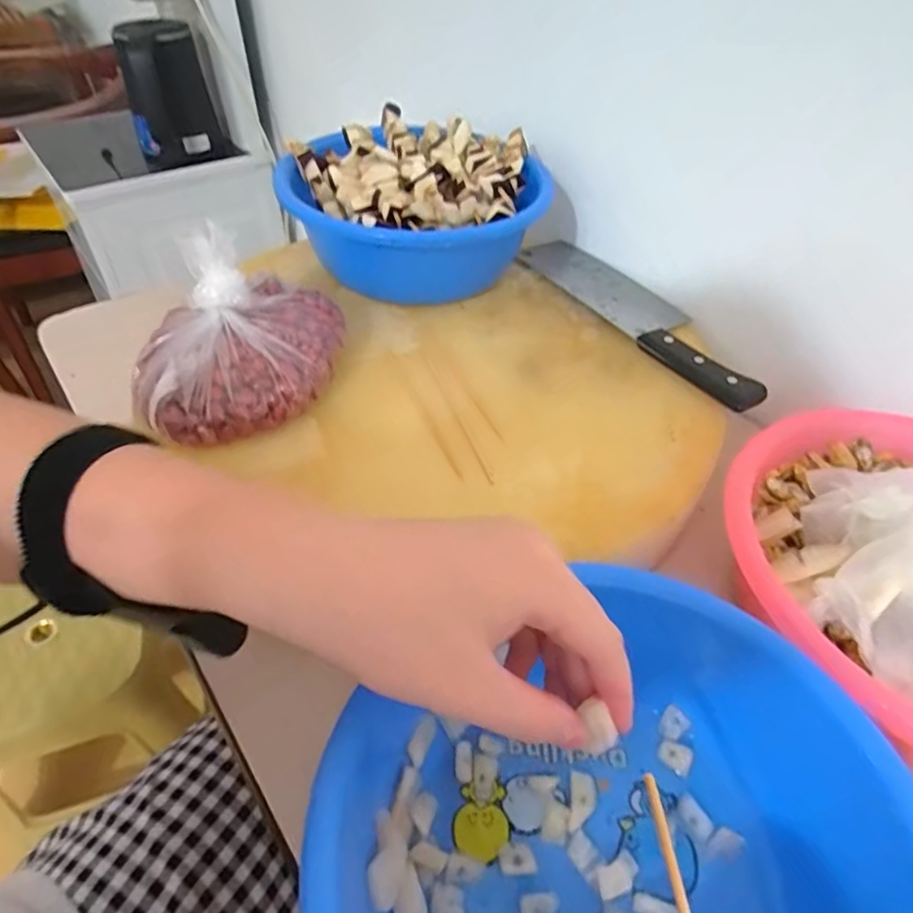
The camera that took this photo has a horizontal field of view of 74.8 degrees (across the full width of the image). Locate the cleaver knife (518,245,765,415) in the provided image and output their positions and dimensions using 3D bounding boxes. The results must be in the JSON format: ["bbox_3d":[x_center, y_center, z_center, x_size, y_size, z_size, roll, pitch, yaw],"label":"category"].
[{"bbox_3d":[0.148,-0.123,0.492,0.063,0.019,0.261,-23,51,-23],"label":"cleaver knife"}]

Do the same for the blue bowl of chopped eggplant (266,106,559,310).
[{"bbox_3d":[-0.037,-0.201,0.499,0.196,0.105,0.177,-14,48,-16],"label":"blue bowl of chopped eggplant"}]

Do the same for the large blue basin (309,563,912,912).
[{"bbox_3d":[0.070,0.163,0.232,0.187,0.078,0.193,-31,54,-29],"label":"large blue basin"}]

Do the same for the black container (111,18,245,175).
[{"bbox_3d":[-0.428,-0.549,0.913,0.133,0.174,0.083,-17,48,-18],"label":"black container"}]

